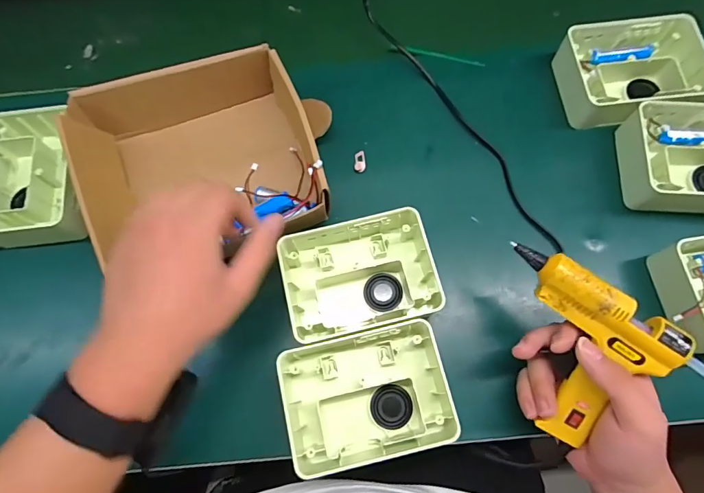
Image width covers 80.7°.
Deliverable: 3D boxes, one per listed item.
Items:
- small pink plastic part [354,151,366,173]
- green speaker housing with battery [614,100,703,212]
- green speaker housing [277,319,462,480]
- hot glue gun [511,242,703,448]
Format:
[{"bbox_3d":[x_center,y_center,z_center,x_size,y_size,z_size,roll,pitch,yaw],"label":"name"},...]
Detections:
[{"bbox_3d":[0.009,-0.096,0.468,0.013,0.006,0.024,1,70,0],"label":"small pink plastic part"},{"bbox_3d":[0.361,-0.090,0.433,0.149,0.047,0.117,2,71,3],"label":"green speaker housing with battery"},{"bbox_3d":[0.012,0.133,0.373,0.141,0.044,0.108,-11,70,-2],"label":"green speaker housing"},{"bbox_3d":[0.206,0.109,0.331,0.241,0.037,0.121,42,108,9],"label":"hot glue gun"}]

